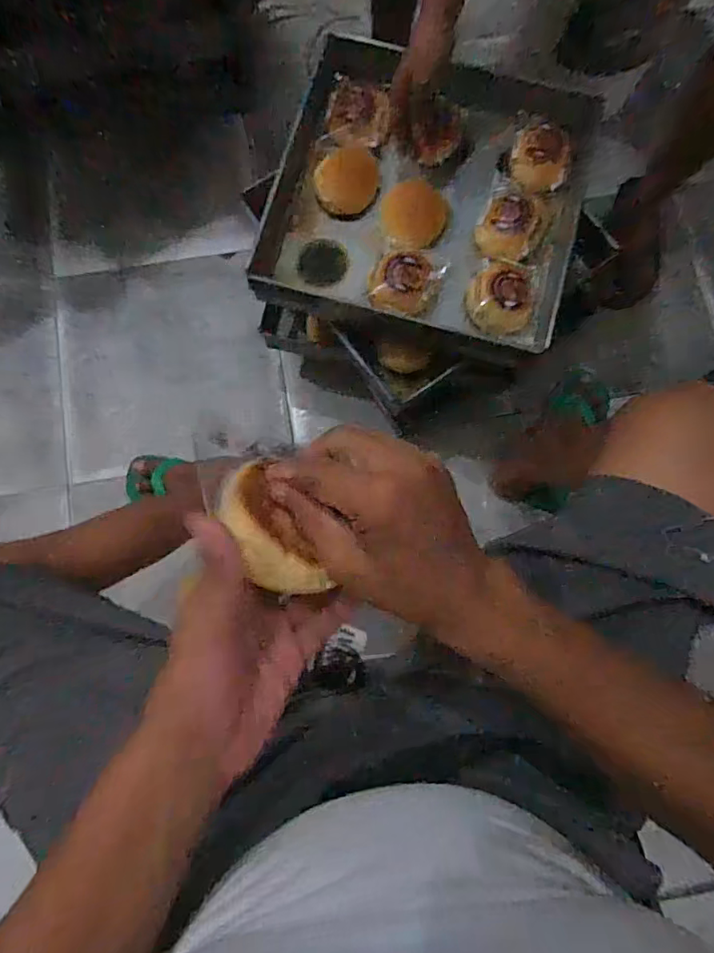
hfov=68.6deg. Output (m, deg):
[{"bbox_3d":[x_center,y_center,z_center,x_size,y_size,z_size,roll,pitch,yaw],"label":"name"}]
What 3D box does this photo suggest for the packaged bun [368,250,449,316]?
[{"bbox_3d":[0.065,-0.265,0.736,0.100,0.048,0.077,16,80,3],"label":"packaged bun"}]

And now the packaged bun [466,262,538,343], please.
[{"bbox_3d":[0.201,-0.242,0.722,0.101,0.040,0.091,16,84,6],"label":"packaged bun"}]

